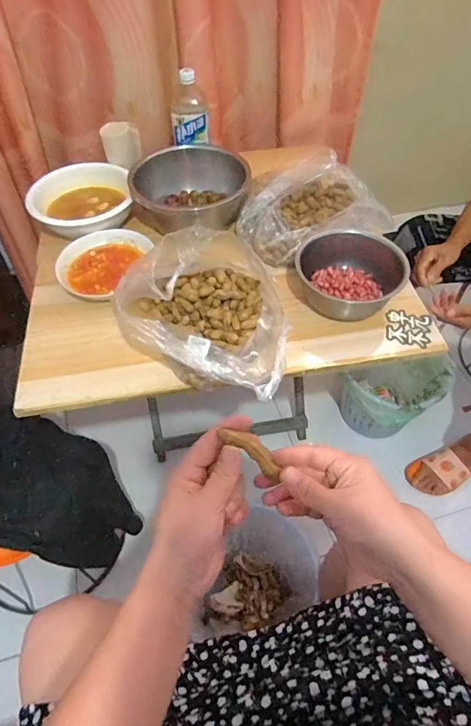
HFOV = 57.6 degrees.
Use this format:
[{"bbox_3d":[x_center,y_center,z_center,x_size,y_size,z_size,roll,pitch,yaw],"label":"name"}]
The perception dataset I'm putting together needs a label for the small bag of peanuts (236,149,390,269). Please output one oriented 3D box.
[{"bbox_3d":[0.140,-0.310,0.851,0.278,0.085,0.222,-12,53,-8],"label":"small bag of peanuts"}]

